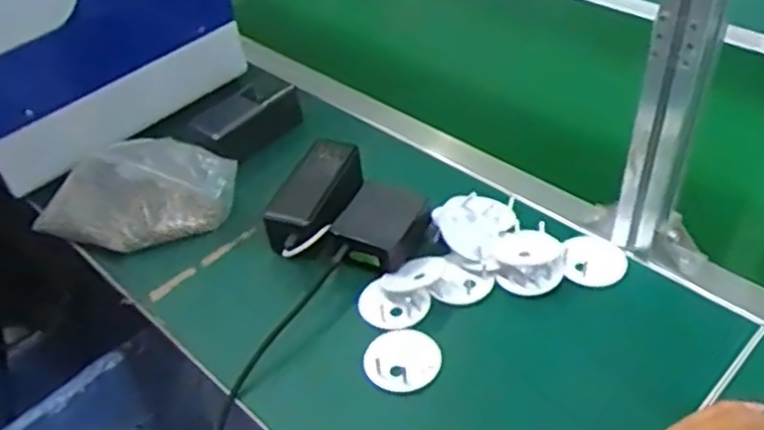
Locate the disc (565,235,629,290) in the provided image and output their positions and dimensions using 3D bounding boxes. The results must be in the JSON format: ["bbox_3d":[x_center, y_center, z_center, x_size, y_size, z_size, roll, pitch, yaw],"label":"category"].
[{"bbox_3d":[0.195,0.042,0.658,0.055,0.006,0.052,1,58,-2],"label":"disc"}]

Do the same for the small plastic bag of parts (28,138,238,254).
[{"bbox_3d":[-0.250,-0.021,0.714,0.213,0.094,0.053,-6,41,-2],"label":"small plastic bag of parts"}]

